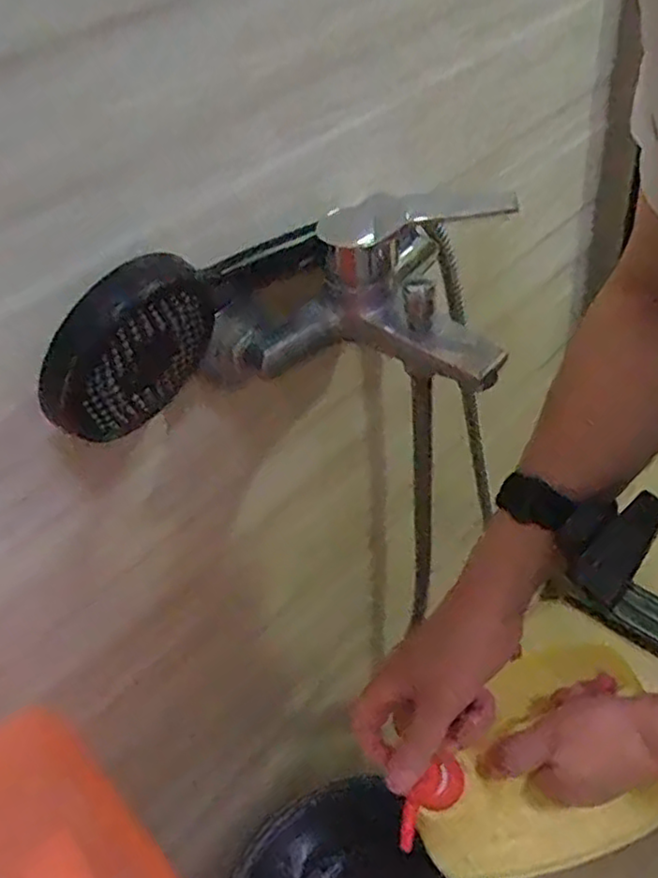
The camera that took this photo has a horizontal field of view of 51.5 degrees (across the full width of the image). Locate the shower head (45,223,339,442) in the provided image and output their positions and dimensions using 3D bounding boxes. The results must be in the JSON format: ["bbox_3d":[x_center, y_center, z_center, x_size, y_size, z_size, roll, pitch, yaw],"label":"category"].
[{"bbox_3d":[-0.084,-0.069,0.398,0.045,0.092,0.193,28,41,29],"label":"shower head"}]

